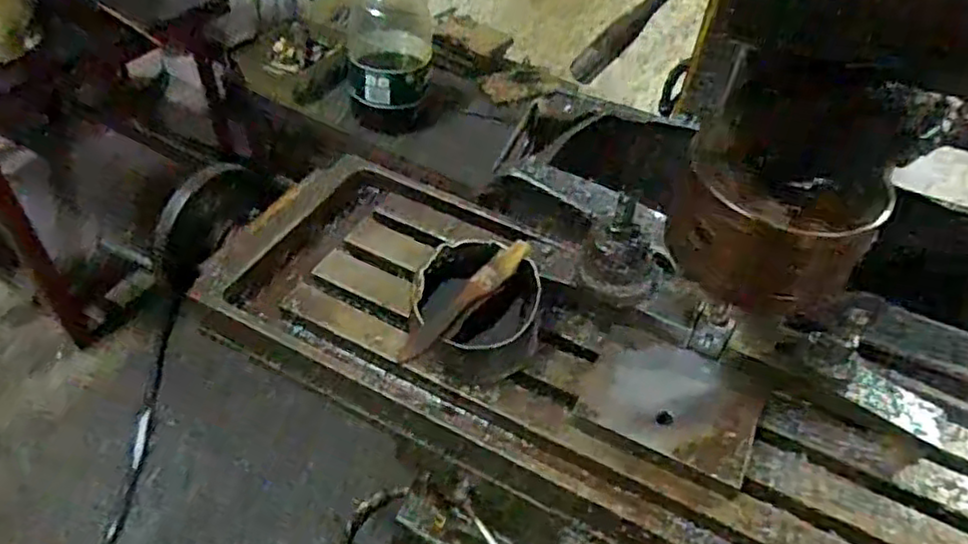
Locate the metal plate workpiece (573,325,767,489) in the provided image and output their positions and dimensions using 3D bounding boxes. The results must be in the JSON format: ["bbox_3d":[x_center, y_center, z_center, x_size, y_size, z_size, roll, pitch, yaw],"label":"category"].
[{"bbox_3d":[0.147,0.097,0.527,0.129,0.015,0.094,22,49,14],"label":"metal plate workpiece"}]

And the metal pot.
[{"bbox_3d":[-0.005,0.029,0.556,0.101,0.062,0.115,5,47,-2],"label":"metal pot"}]

